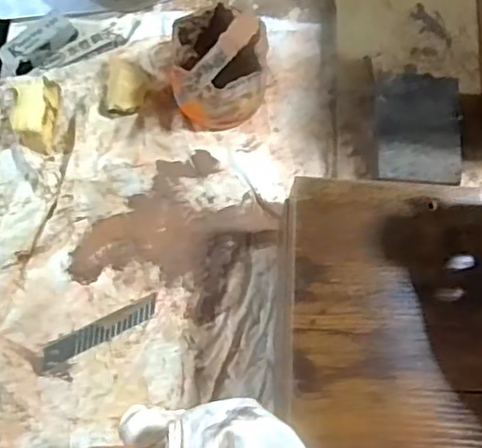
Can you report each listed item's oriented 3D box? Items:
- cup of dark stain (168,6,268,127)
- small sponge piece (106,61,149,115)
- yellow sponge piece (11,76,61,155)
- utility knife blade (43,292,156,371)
[{"bbox_3d":[-0.019,-0.131,0.526,0.077,0.081,0.080,0,74,-1],"label":"cup of dark stain"},{"bbox_3d":[-0.100,-0.120,0.541,0.036,0.033,0.049,-1,74,-2],"label":"small sponge piece"},{"bbox_3d":[-0.177,-0.092,0.532,0.036,0.032,0.066,1,74,-1],"label":"yellow sponge piece"},{"bbox_3d":[-0.112,0.085,0.497,0.098,0.004,0.019,-25,76,-8],"label":"utility knife blade"}]

